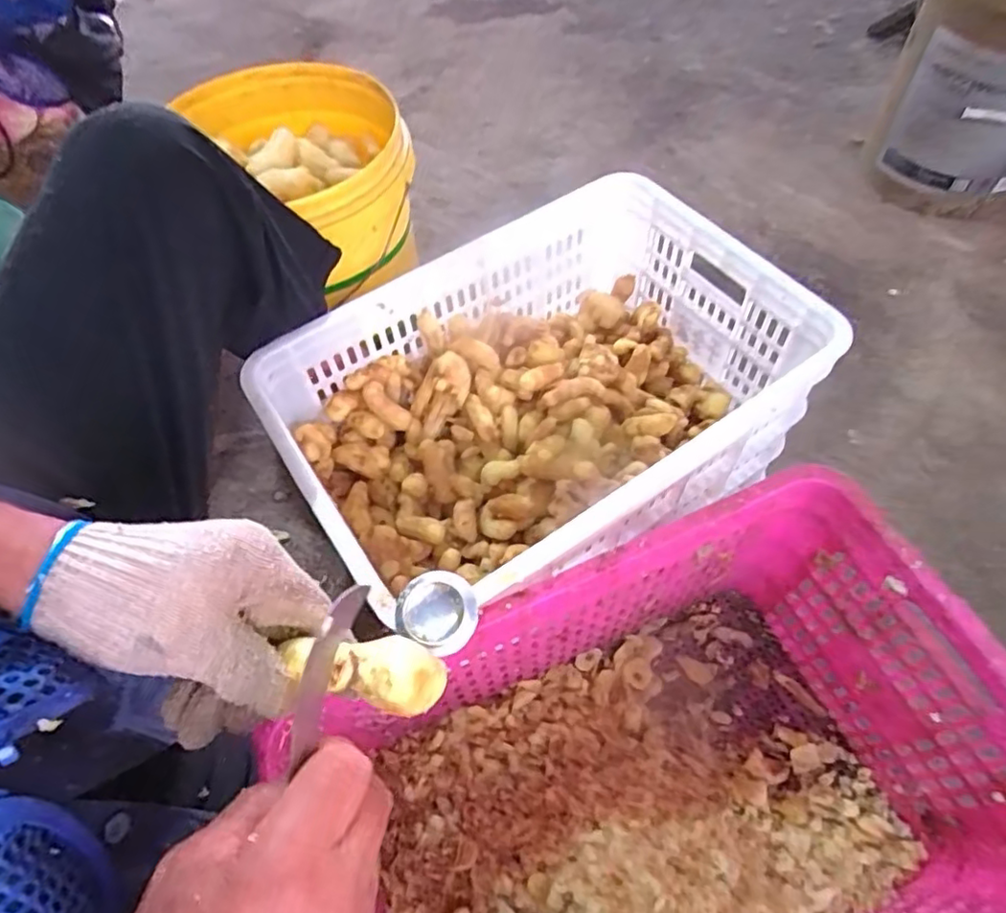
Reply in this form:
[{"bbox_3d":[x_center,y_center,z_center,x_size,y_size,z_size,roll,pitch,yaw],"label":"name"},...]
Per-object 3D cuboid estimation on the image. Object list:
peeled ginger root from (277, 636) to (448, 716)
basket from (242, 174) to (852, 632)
[{"bbox_3d":[-0.068,0.106,0.313,0.079,0.025,0.032,7,58,13],"label":"peeled ginger root"},{"bbox_3d":[0.044,-0.053,0.687,0.515,0.187,0.356,-33,62,-15],"label":"basket"}]

